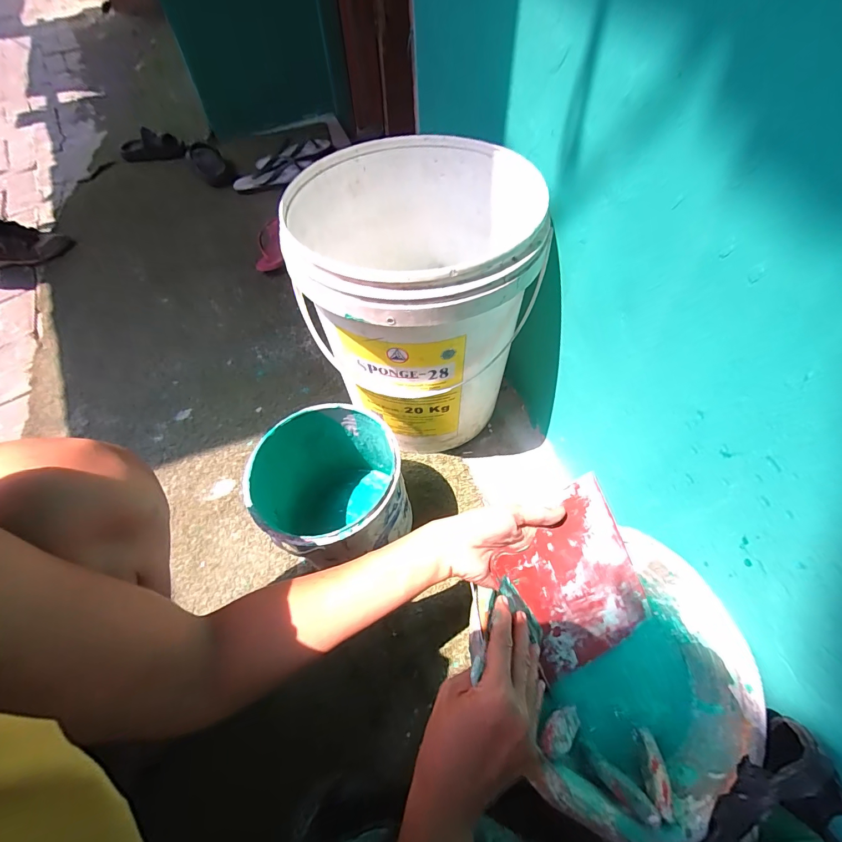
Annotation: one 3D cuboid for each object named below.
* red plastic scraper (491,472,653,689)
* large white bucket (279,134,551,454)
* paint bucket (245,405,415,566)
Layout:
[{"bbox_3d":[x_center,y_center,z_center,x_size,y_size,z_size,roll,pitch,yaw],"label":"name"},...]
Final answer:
[{"bbox_3d":[0.158,0.166,0.402,0.136,0.006,0.172,-28,98,-13],"label":"red plastic scraper"},{"bbox_3d":[-0.005,-0.161,0.578,0.302,0.333,0.302,-1,56,2],"label":"large white bucket"},{"bbox_3d":[-0.111,0.107,0.539,0.179,0.201,0.177,-1,56,2],"label":"paint bucket"}]

